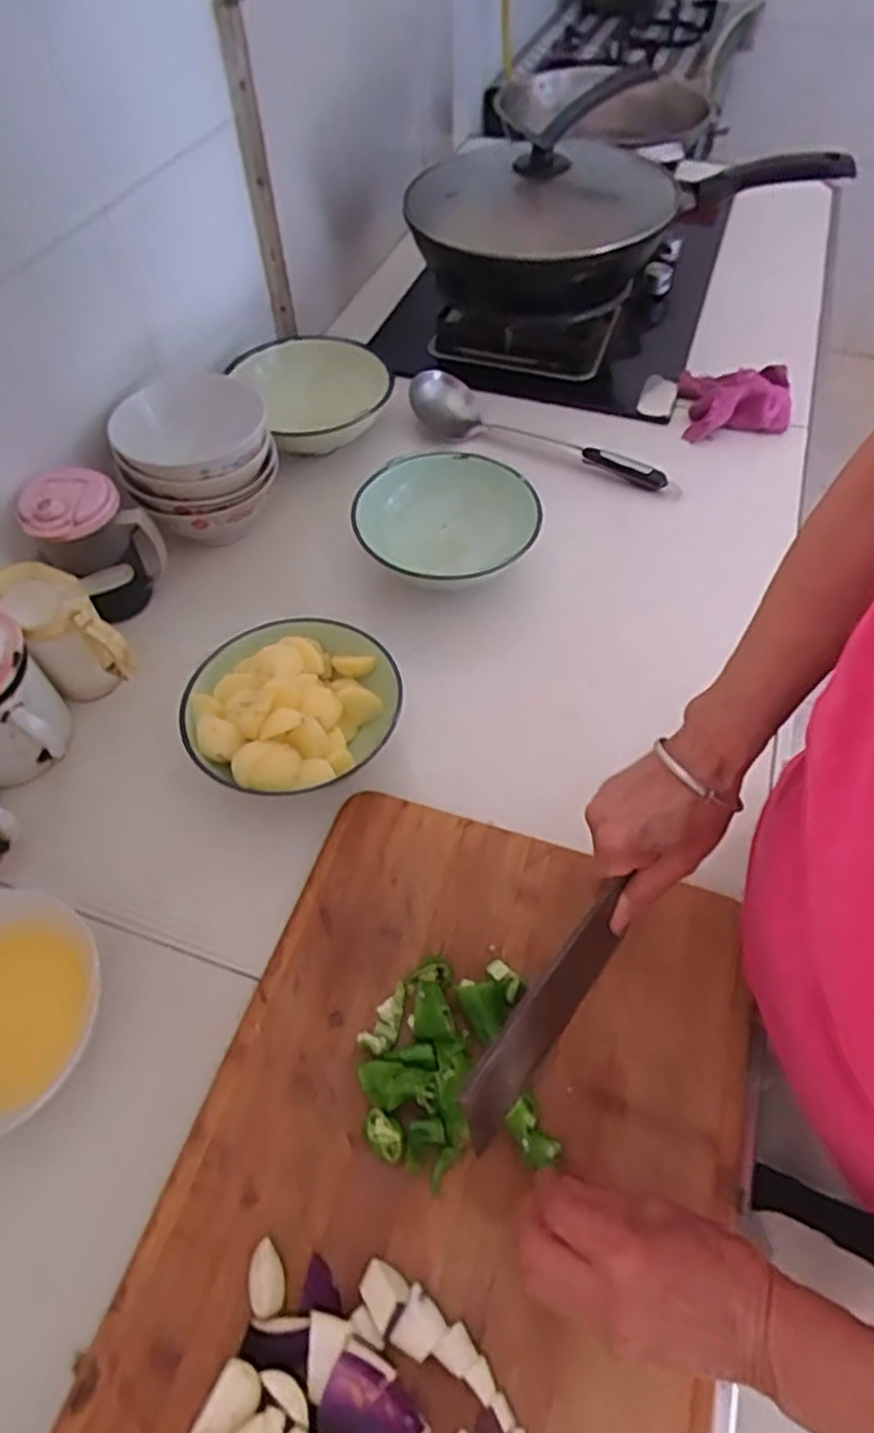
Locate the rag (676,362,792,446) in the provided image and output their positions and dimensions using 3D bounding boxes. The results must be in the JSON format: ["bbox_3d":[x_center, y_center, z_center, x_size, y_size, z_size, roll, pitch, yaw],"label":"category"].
[{"bbox_3d":[0.365,-0.391,0.881,0.123,0.038,0.116,4,56,3],"label":"rag"}]

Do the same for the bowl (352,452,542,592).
[{"bbox_3d":[0.013,-0.187,0.728,0.179,0.063,0.170,-1,54,2],"label":"bowl"}]

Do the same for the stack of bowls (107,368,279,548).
[{"bbox_3d":[-0.247,-0.275,0.754,0.150,0.115,0.177,-11,56,-7],"label":"stack of bowls"}]

